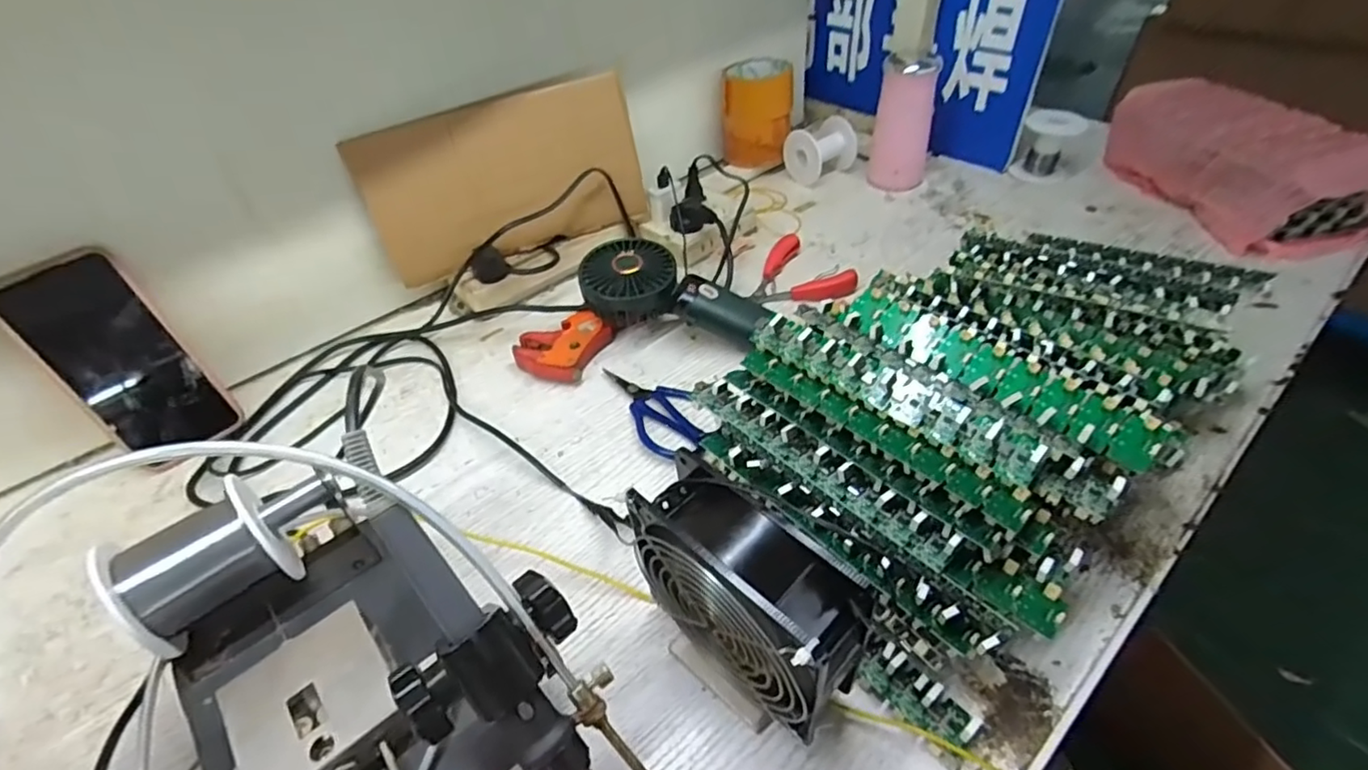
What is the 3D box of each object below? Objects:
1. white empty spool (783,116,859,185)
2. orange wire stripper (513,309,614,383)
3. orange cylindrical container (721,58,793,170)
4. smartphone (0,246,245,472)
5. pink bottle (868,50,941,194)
[{"bbox_3d":[0.170,-0.292,0.765,0.073,0.056,0.059,-26,48,-20],"label":"white empty spool"},{"bbox_3d":[-0.113,-0.036,0.571,0.071,0.022,0.082,18,49,21],"label":"orange wire stripper"},{"bbox_3d":[0.090,-0.341,0.781,0.086,0.105,0.088,-1,45,4],"label":"orange cylindrical container"},{"bbox_3d":[-0.438,-0.018,0.485,0.078,0.167,0.012,-34,30,-21],"label":"smartphone"},{"bbox_3d":[0.256,-0.303,0.717,0.068,0.134,0.057,14,48,18],"label":"pink bottle"}]

